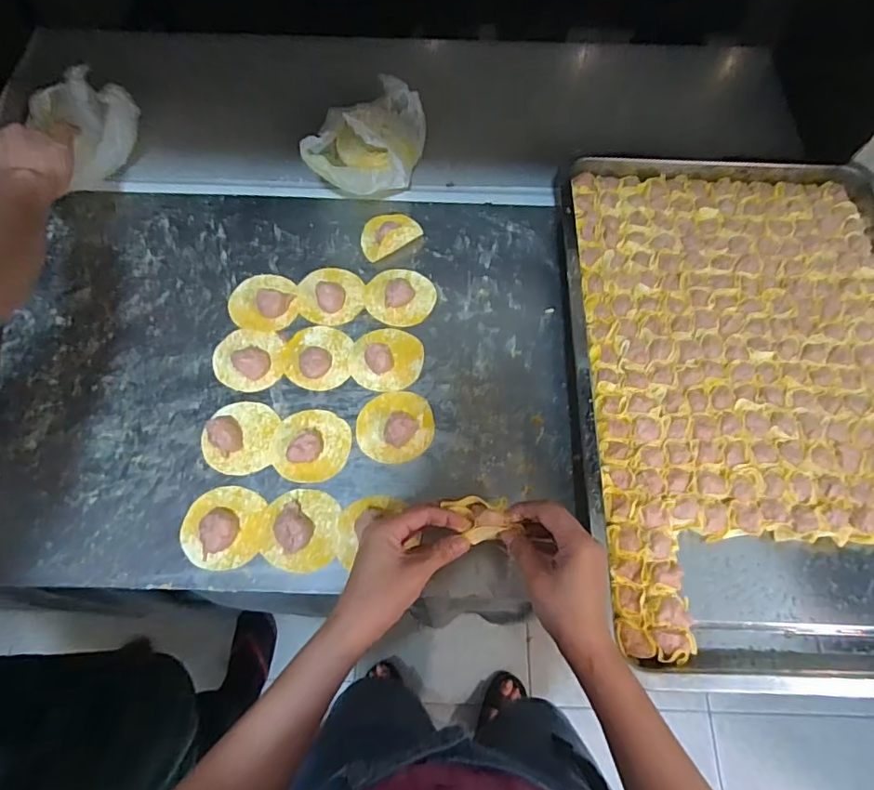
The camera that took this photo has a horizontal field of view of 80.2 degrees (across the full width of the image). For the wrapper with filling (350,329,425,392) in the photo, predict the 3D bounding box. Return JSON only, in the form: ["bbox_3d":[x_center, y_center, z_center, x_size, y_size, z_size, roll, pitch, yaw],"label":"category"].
[{"bbox_3d":[-0.056,-0.046,0.580,0.080,0.024,0.077,1,66,-1],"label":"wrapper with filling"}]

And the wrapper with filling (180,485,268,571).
[{"bbox_3d":[-0.212,0.127,0.505,0.076,0.020,0.078,3,66,0],"label":"wrapper with filling"}]

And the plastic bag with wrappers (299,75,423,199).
[{"bbox_3d":[-0.088,-0.312,0.653,0.121,0.101,0.162,10,66,3],"label":"plastic bag with wrappers"}]

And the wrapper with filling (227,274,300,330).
[{"bbox_3d":[-0.206,-0.115,0.612,0.077,0.021,0.077,-4,66,-3],"label":"wrapper with filling"}]

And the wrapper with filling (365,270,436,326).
[{"bbox_3d":[-0.045,-0.121,0.616,0.082,0.019,0.075,26,68,10],"label":"wrapper with filling"}]

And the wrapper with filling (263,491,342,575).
[{"bbox_3d":[-0.133,0.129,0.504,0.073,0.022,0.077,1,66,-1],"label":"wrapper with filling"}]

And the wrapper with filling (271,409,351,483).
[{"bbox_3d":[-0.132,0.049,0.539,0.078,0.020,0.078,3,66,0],"label":"wrapper with filling"}]

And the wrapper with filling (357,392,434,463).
[{"bbox_3d":[-0.045,0.029,0.549,0.080,0.025,0.078,1,66,-1],"label":"wrapper with filling"}]

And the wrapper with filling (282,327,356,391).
[{"bbox_3d":[-0.135,-0.046,0.584,0.075,0.017,0.080,0,66,-1],"label":"wrapper with filling"}]

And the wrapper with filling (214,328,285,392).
[{"bbox_3d":[-0.212,-0.043,0.580,0.076,0.020,0.076,-5,66,-3],"label":"wrapper with filling"}]

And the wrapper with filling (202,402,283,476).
[{"bbox_3d":[-0.208,0.040,0.541,0.072,0.026,0.078,4,66,1],"label":"wrapper with filling"}]

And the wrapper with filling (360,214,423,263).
[{"bbox_3d":[-0.061,-0.207,0.648,0.075,0.028,0.059,-31,70,-14],"label":"wrapper with filling"}]

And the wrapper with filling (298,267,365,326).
[{"bbox_3d":[-0.126,-0.124,0.616,0.076,0.022,0.080,1,66,-1],"label":"wrapper with filling"}]

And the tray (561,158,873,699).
[{"bbox_3d":[0.342,-0.021,0.566,0.393,0.053,0.598,2,66,-1],"label":"tray"}]

